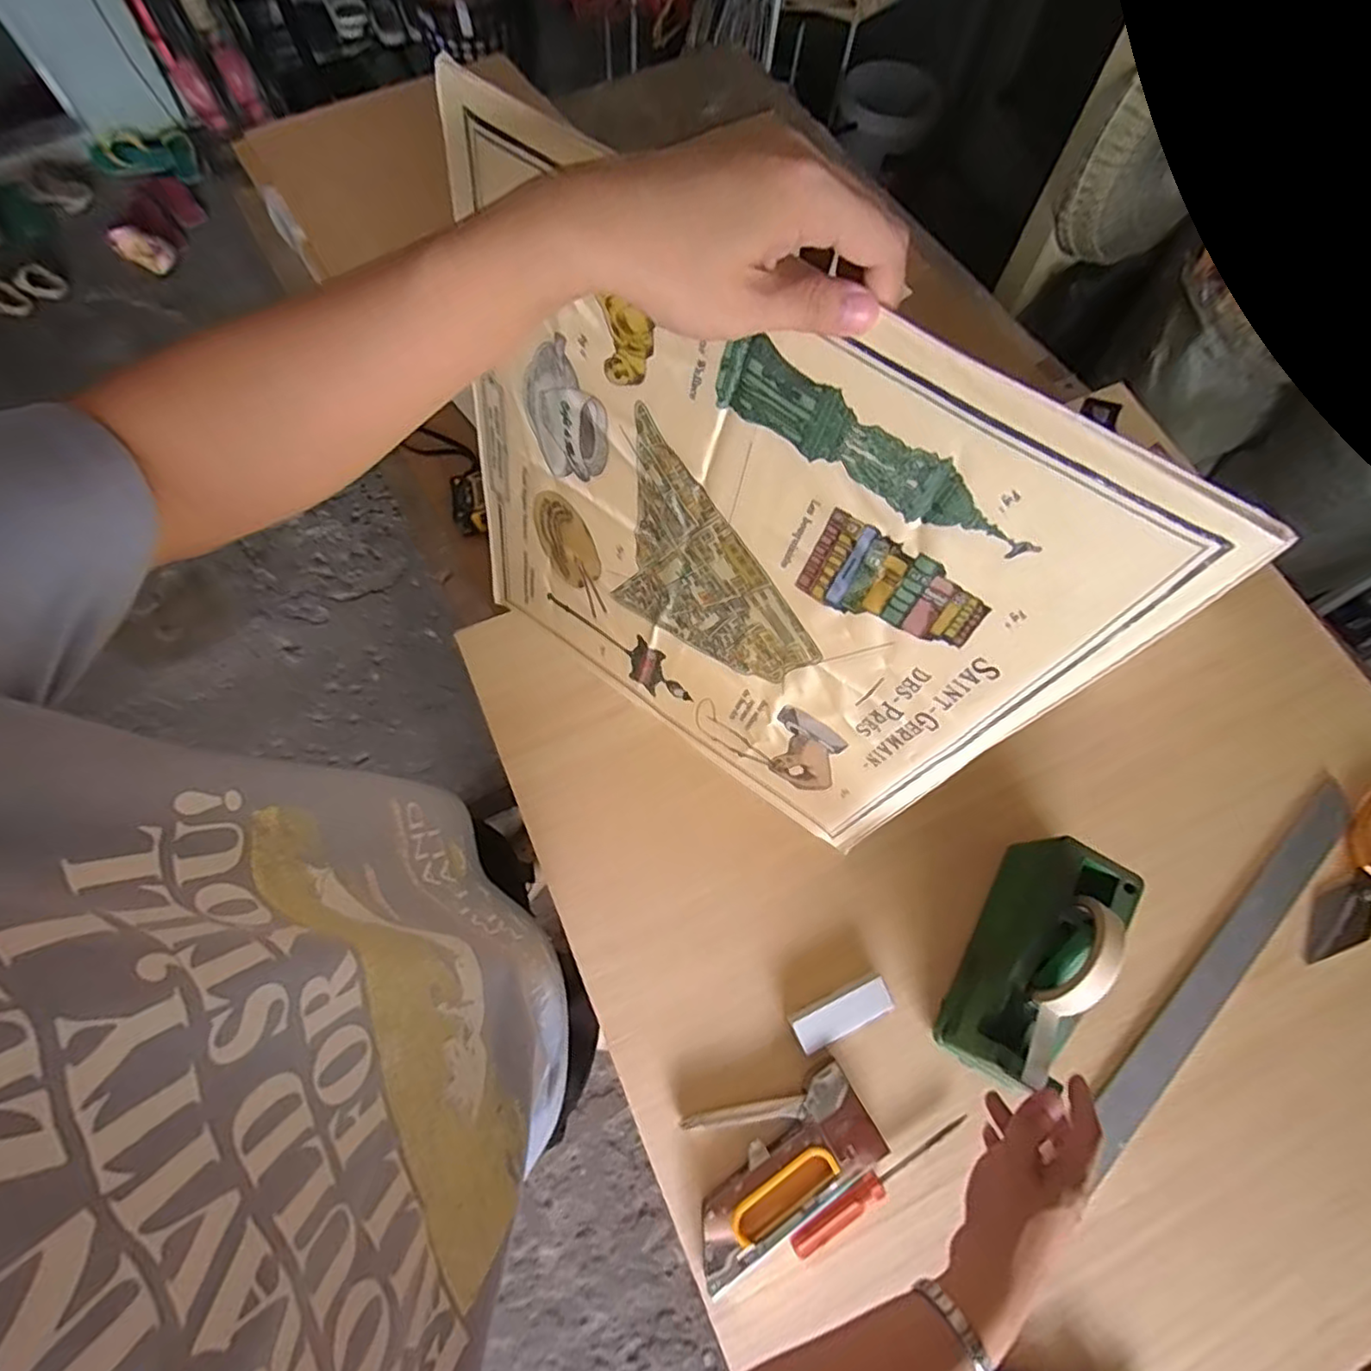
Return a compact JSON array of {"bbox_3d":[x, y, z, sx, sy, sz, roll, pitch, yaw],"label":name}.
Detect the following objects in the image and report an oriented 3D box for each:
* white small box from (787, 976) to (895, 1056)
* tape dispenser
[{"bbox_3d":[0.139,0.291,0.567,0.091,0.019,0.033,-23,71,-10],"label":"white small box"},{"bbox_3d":[0.302,0.235,0.551,0.078,0.128,0.201,32,71,10],"label":"tape dispenser"}]

